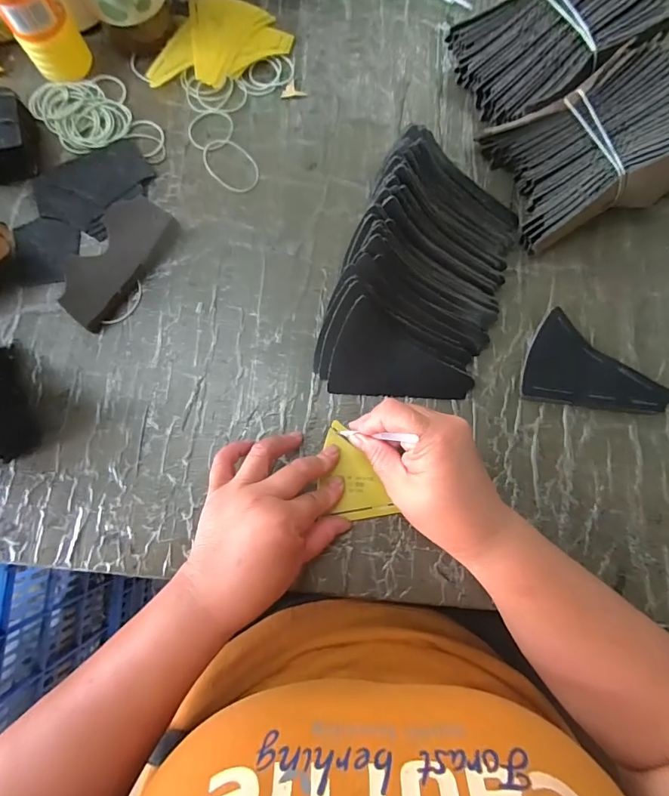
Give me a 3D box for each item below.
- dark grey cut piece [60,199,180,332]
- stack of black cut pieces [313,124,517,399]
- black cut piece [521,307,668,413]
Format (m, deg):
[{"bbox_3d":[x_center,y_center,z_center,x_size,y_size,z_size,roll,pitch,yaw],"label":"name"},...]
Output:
[{"bbox_3d":[-0.203,-0.127,0.388,0.054,0.023,0.125,32,82,6],"label":"dark grey cut piece"},{"bbox_3d":[0.078,-0.105,0.364,0.141,0.056,0.231,19,81,4],"label":"stack of black cut pieces"},{"bbox_3d":[0.233,-0.031,0.371,0.123,0.015,0.079,9,81,2],"label":"black cut piece"}]

